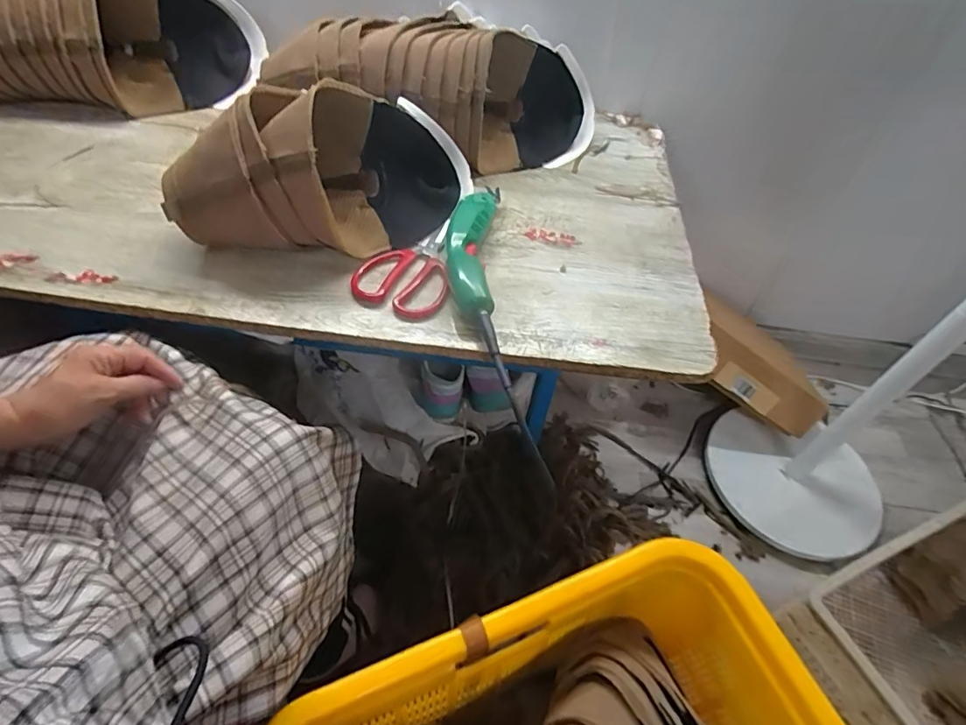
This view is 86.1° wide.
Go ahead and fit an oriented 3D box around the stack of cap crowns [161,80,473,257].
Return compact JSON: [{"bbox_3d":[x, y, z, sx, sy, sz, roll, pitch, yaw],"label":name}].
[{"bbox_3d":[-0.178,-0.223,0.603,0.310,0.145,0.169,-2,48,-5],"label":"stack of cap crowns"}]

